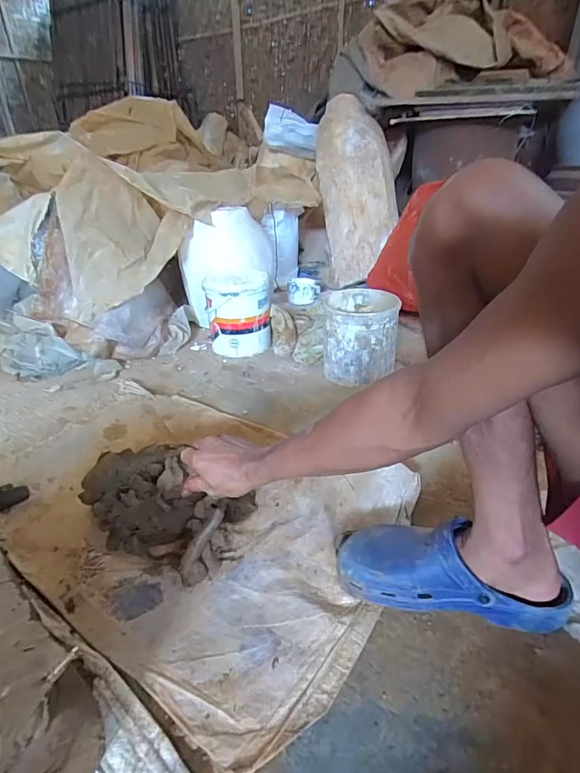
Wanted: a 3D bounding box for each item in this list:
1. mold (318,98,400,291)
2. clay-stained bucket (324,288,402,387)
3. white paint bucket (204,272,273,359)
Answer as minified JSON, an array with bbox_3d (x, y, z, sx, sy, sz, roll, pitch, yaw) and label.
[{"bbox_3d":[0.250,-0.774,1.642,0.270,0.731,0.169,-2,-10,-2],"label":"mold"},{"bbox_3d":[0.166,-0.118,1.047,0.163,0.173,0.173,1,30,4],"label":"clay-stained bucket"},{"bbox_3d":[-0.143,-0.204,1.198,0.165,0.192,0.165,-1,30,1],"label":"white paint bucket"}]

